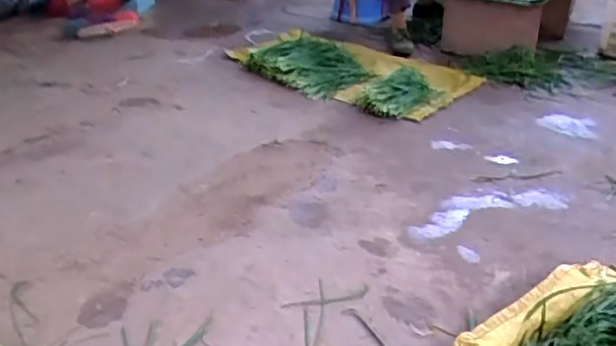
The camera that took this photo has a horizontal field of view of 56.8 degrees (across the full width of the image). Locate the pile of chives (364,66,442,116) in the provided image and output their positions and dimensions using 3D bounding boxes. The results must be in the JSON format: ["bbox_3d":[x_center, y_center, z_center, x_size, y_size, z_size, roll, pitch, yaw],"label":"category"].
[{"bbox_3d":[0.313,-0.275,1.928,0.178,0.044,0.372,22,35,23],"label":"pile of chives"}]

